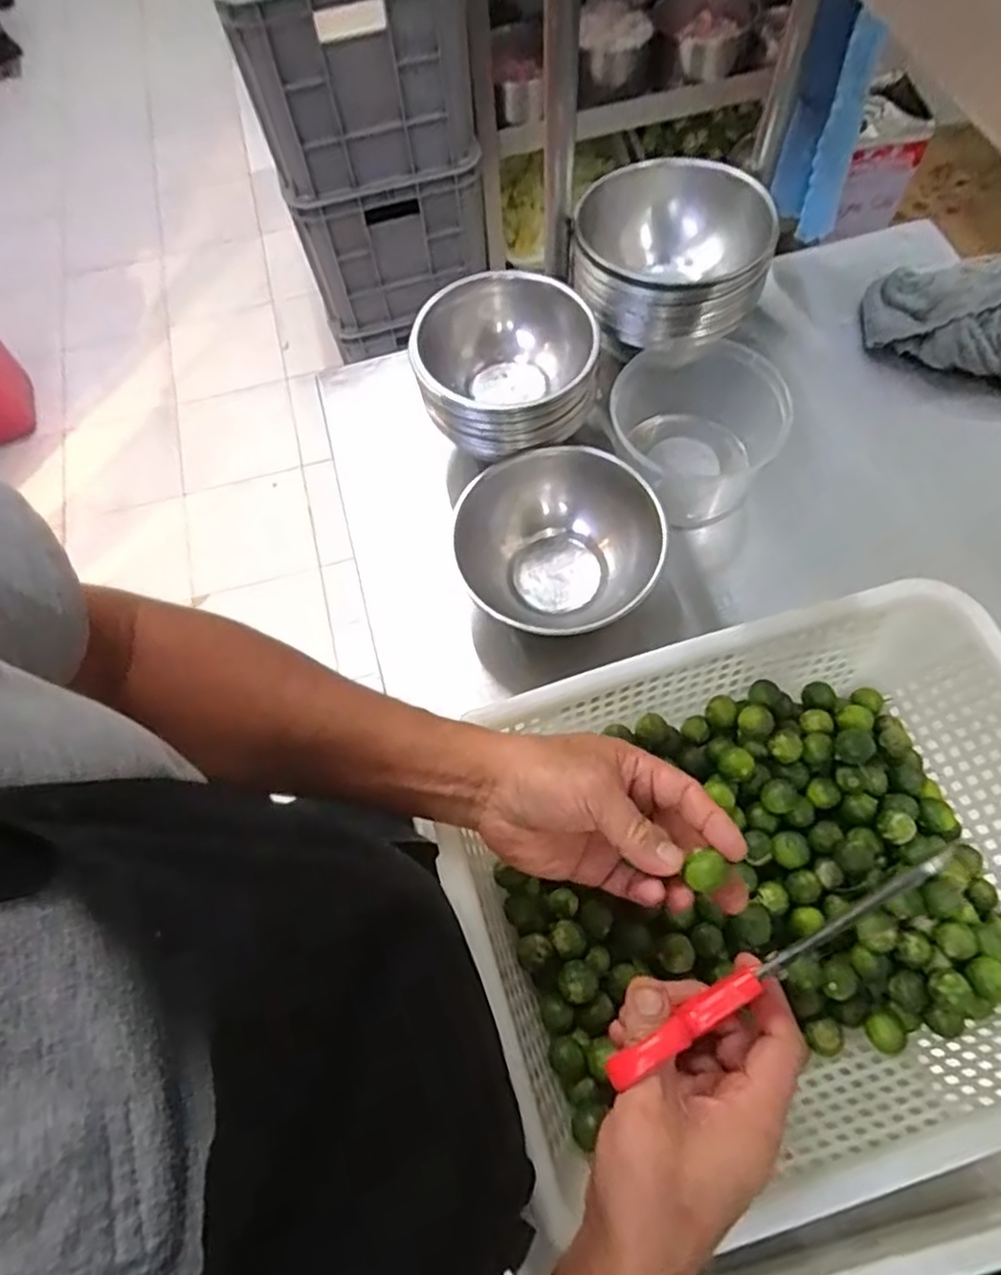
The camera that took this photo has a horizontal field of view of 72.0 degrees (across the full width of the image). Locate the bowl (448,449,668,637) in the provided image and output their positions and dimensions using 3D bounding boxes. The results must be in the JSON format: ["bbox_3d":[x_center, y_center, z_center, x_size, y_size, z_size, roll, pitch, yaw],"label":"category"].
[{"bbox_3d":[0.046,-0.080,0.590,0.158,0.084,0.135,-10,67,-1],"label":"bowl"}]

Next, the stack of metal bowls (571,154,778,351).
[{"bbox_3d":[0.151,-0.349,0.620,0.159,0.081,0.150,7,68,6],"label":"stack of metal bowls"}]

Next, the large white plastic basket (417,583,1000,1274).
[{"bbox_3d":[0.179,0.153,0.445,0.386,0.105,0.296,-17,67,-4],"label":"large white plastic basket"}]

